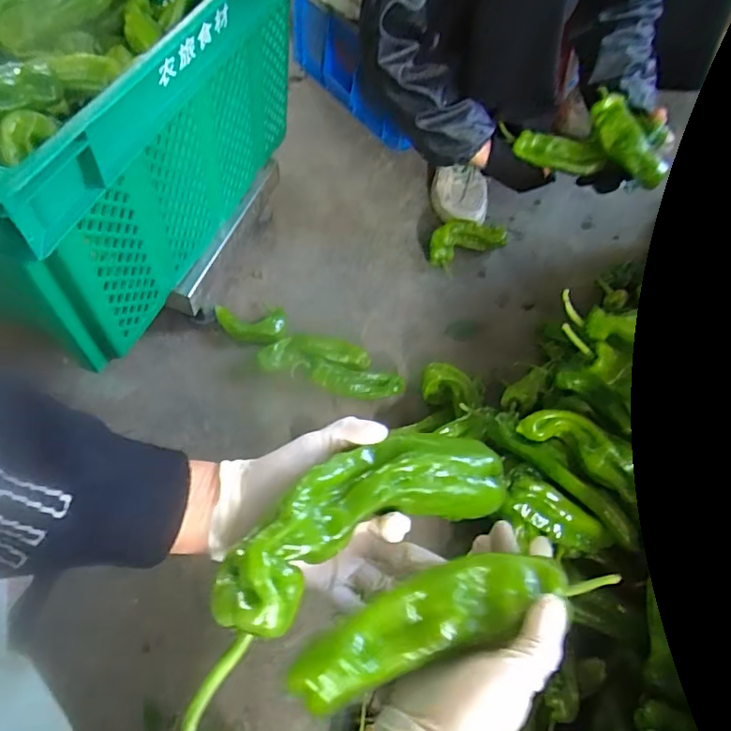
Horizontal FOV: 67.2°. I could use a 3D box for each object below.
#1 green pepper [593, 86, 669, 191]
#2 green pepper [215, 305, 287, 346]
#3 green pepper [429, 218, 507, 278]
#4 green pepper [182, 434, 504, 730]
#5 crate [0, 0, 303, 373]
[{"bbox_3d":[0.382,-0.323,0.798,0.042,0.050,0.143,-31,88,-21],"label":"green pepper"},{"bbox_3d":[-0.168,-0.056,0.812,0.102,0.033,0.059,-5,58,-7],"label":"green pepper"},{"bbox_3d":[0.166,-0.213,0.944,0.147,0.047,0.070,-28,64,-20],"label":"green pepper"},{"bbox_3d":[-0.014,0.104,0.327,0.231,0.038,0.084,-28,63,-26],"label":"green pepper"},{"bbox_3d":[-0.359,-0.336,0.681,0.426,0.288,0.605,19,58,8],"label":"crate"}]

